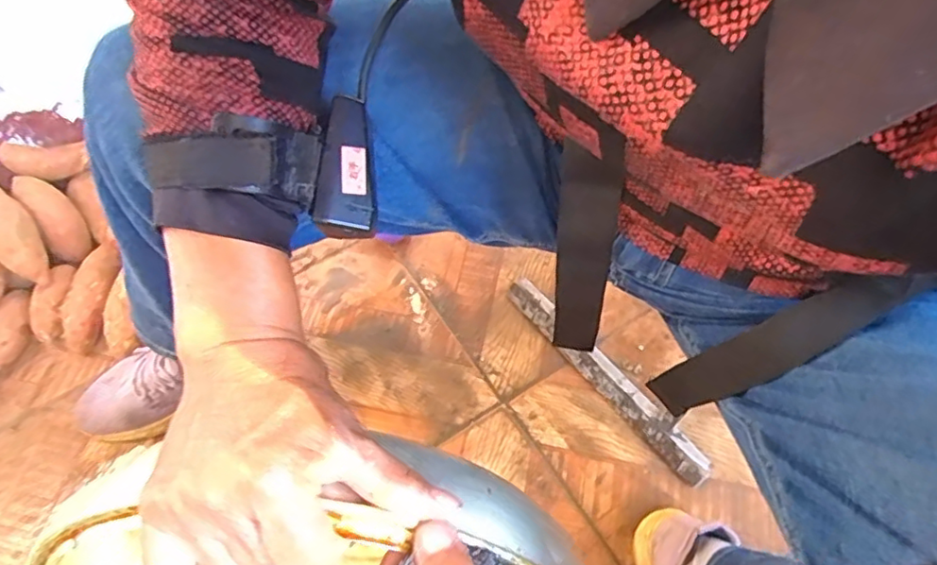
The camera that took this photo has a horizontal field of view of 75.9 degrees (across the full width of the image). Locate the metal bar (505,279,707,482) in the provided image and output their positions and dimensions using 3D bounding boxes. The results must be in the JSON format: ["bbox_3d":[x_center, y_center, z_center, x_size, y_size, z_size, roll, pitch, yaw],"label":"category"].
[{"bbox_3d":[0.159,0.109,0.722,0.036,0.026,0.311,-35,66,-19],"label":"metal bar"}]

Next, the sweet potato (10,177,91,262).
[{"bbox_3d":[-0.533,-0.085,0.776,0.049,0.123,0.051,-33,22,-18],"label":"sweet potato"}]

